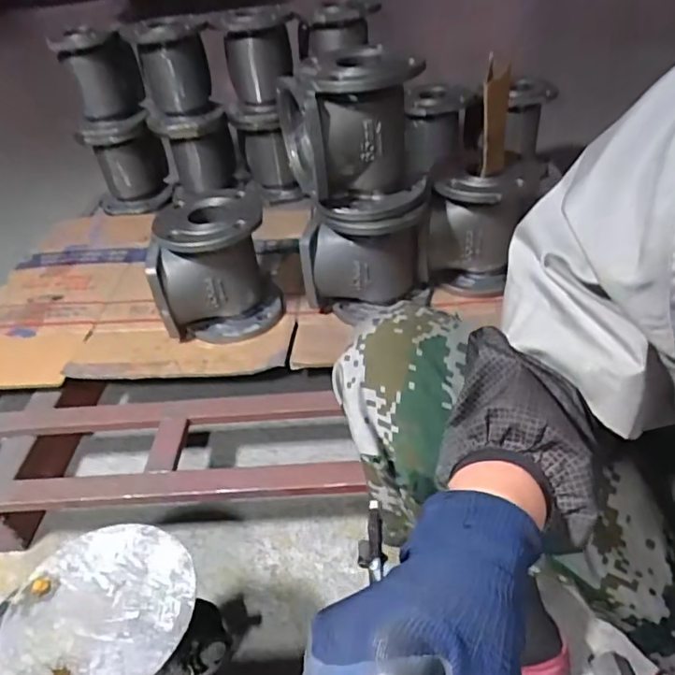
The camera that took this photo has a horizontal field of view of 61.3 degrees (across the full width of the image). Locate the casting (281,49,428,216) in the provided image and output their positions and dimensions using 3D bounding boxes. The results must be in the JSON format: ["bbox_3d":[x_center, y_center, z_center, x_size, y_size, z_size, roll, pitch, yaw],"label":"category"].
[{"bbox_3d":[0.026,-0.274,0.811,0.201,0.211,0.211,-8,38,0],"label":"casting"}]

